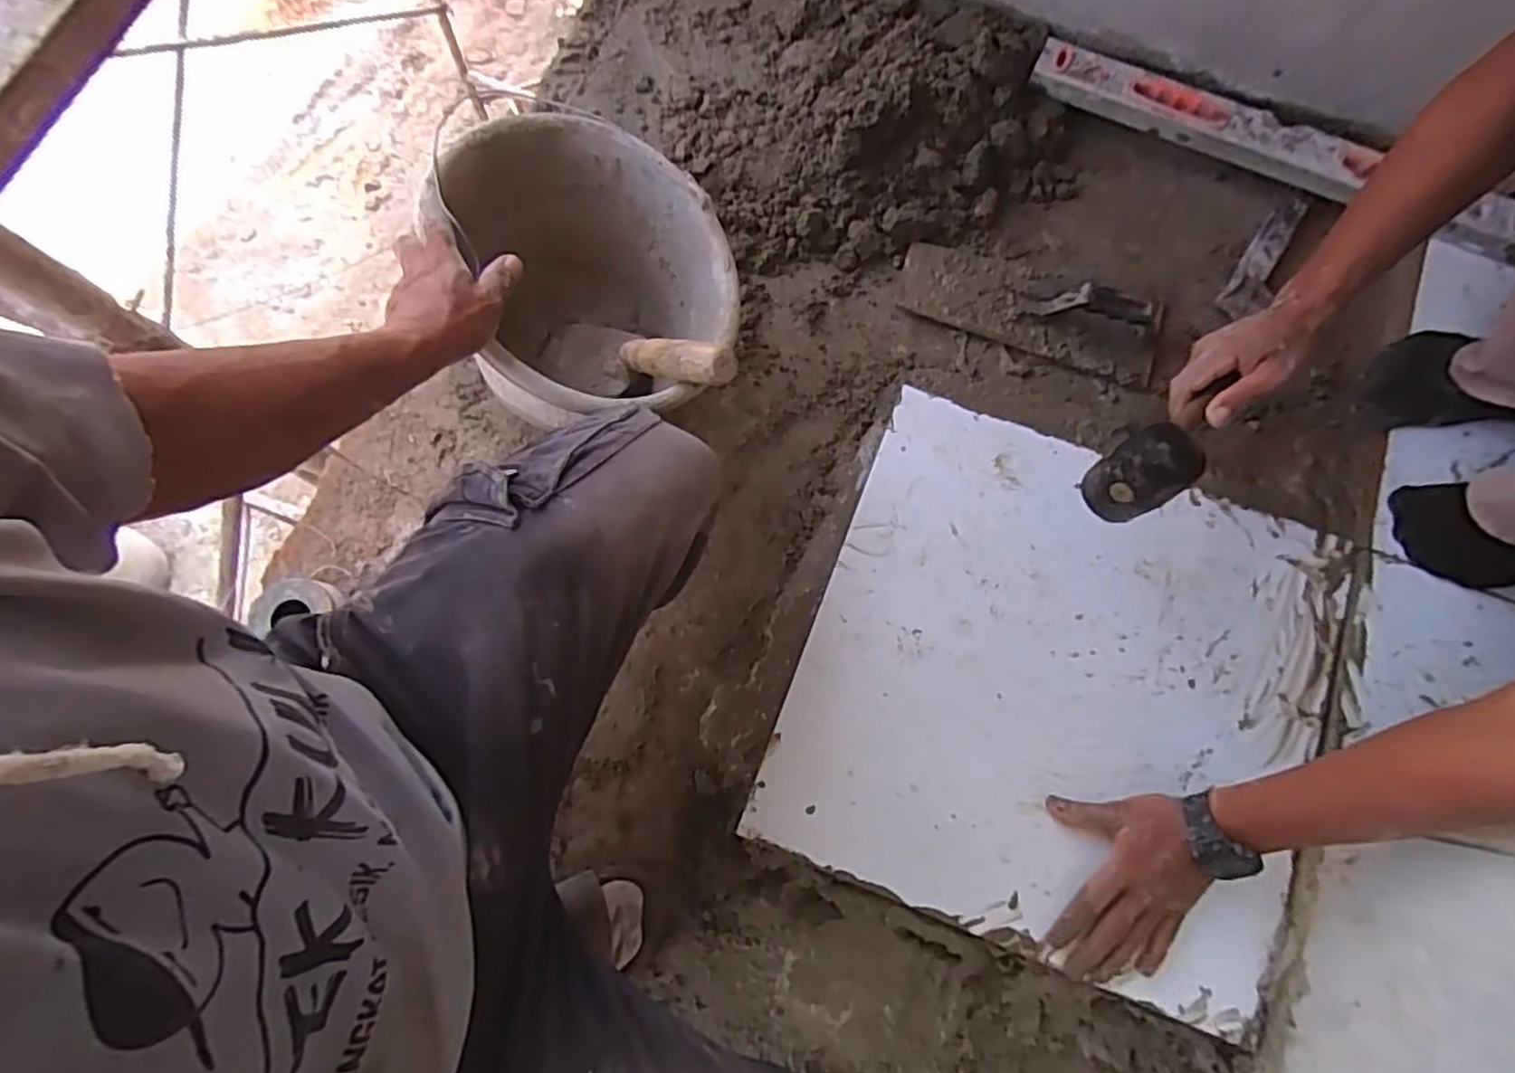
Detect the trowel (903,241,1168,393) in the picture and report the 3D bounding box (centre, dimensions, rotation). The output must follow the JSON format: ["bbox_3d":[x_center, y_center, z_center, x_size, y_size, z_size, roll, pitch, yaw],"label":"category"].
[{"bbox_3d":[0.305,-0.269,0.807,0.283,0.063,0.097,21,78,5],"label":"trowel"}]

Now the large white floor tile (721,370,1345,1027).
[{"bbox_3d":[0.297,0.148,0.712,0.486,0.012,0.481,21,77,5],"label":"large white floor tile"}]

